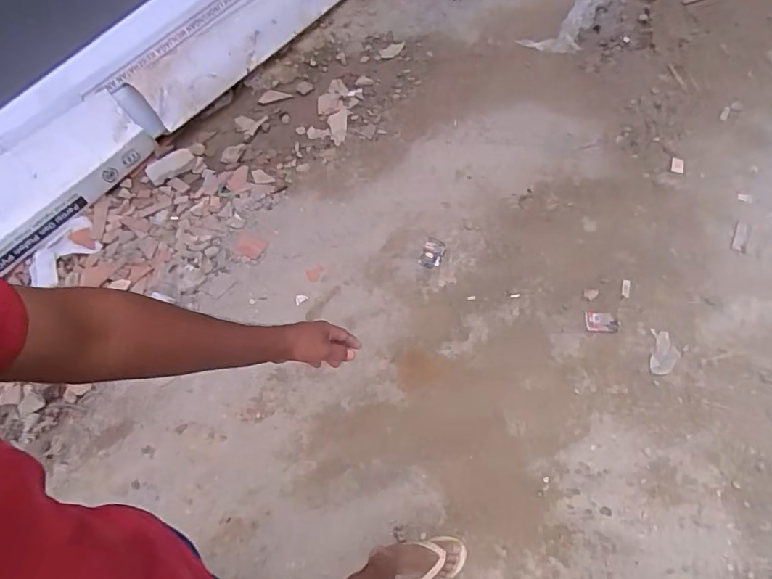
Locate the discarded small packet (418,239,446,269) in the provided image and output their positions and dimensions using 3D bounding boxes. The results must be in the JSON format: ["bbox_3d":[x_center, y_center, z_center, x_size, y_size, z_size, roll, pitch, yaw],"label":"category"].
[{"bbox_3d":[0.173,-0.134,1.803,0.078,0.012,0.119,18,62,13],"label":"discarded small packet"}]

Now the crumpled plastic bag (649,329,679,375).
[{"bbox_3d":[0.898,0.206,1.588,0.078,0.020,0.153,12,60,10],"label":"crumpled plastic bag"}]

